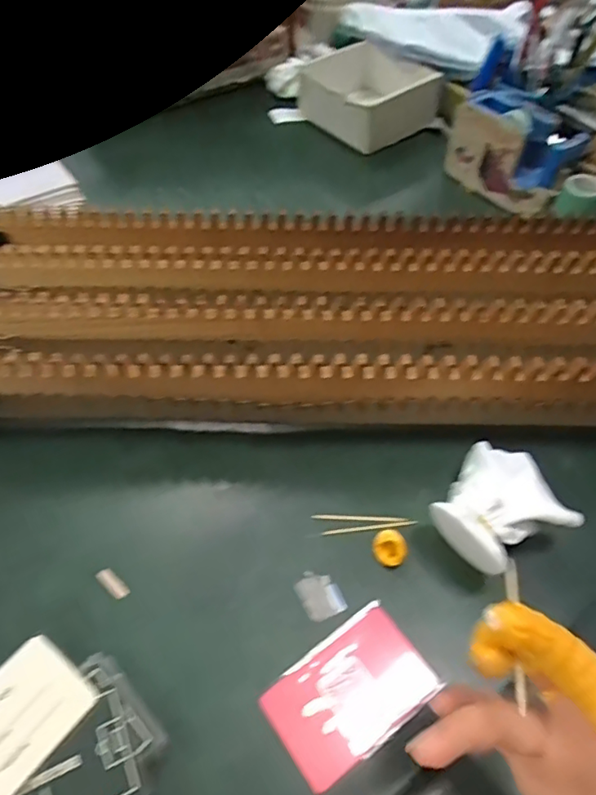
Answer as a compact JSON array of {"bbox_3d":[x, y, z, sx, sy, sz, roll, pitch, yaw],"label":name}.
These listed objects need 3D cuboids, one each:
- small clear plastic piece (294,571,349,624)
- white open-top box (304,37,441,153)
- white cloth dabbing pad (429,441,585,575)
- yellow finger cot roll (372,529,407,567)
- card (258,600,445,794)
[{"bbox_3d":[0.013,0.120,0.338,0.024,0.004,0.029,-21,56,-18],"label":"small clear plastic piece"},{"bbox_3d":[0.085,-0.377,0.693,0.131,0.068,0.147,-34,59,-24],"label":"white open-top box"},{"bbox_3d":[0.121,0.069,0.349,0.078,0.048,0.072,-22,56,-18],"label":"white cloth dabbing pad"},{"bbox_3d":[0.058,0.095,0.349,0.021,0.014,0.018,23,54,15],"label":"yellow finger cot roll"},{"bbox_3d":[0.029,0.161,0.304,0.088,0.004,0.058,-30,58,-23],"label":"card"}]

